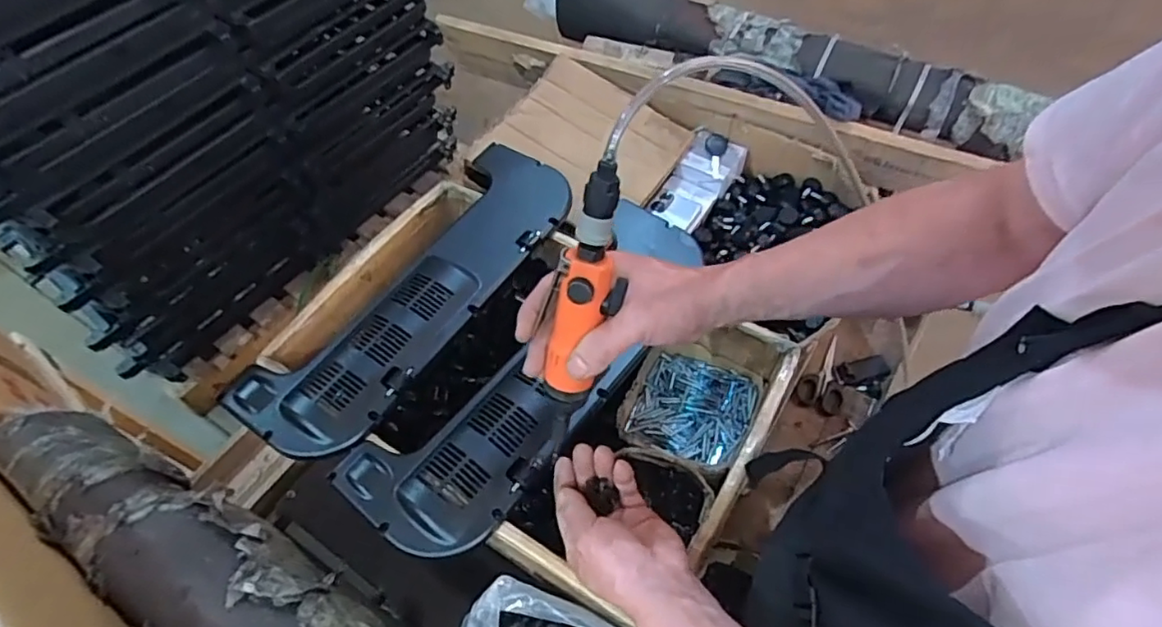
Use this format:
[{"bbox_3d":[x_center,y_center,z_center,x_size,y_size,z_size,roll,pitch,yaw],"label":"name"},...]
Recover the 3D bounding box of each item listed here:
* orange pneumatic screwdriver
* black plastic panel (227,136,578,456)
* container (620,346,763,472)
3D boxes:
[{"bbox_3d":[0.000,0.010,0.463,0.041,0.253,0.034,19,30,13],"label":"orange pneumatic screwdriver"},{"bbox_3d":[-0.194,-0.032,0.740,0.168,0.057,0.472,30,63,19],"label":"black plastic panel"},{"bbox_3d":[0.138,0.121,0.762,0.146,0.061,0.146,21,61,14],"label":"container"}]

